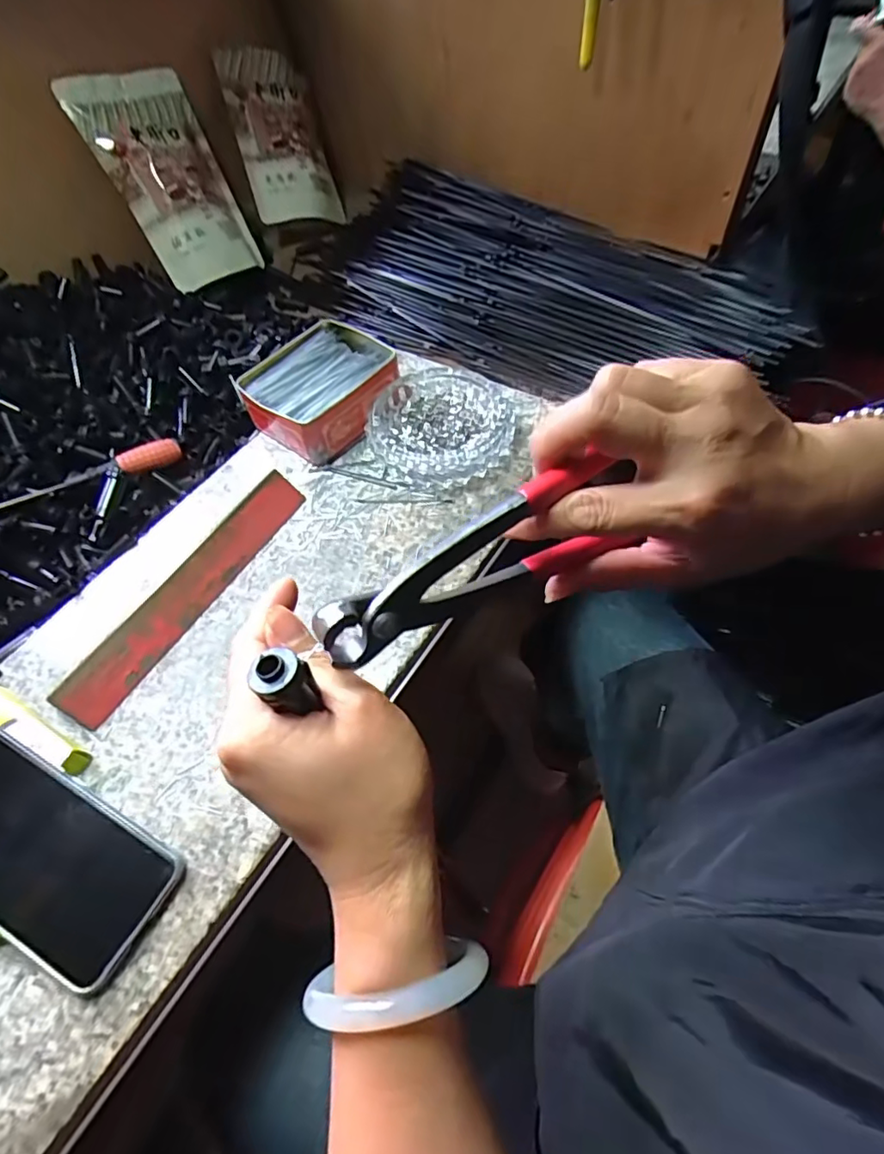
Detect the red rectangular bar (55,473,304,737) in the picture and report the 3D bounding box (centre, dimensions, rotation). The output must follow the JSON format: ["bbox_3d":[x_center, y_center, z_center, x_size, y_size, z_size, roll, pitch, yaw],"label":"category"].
[{"bbox_3d":[-0.188,0.006,0.426,0.027,0.026,0.227,25,62,20],"label":"red rectangular bar"}]

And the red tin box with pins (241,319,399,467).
[{"bbox_3d":[-0.109,-0.173,0.526,0.108,0.048,0.128,34,65,24],"label":"red tin box with pins"}]

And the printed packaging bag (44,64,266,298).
[{"bbox_3d":[-0.296,-0.443,0.636,0.130,0.209,0.031,-44,23,-31],"label":"printed packaging bag"}]

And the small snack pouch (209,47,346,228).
[{"bbox_3d":[-0.200,-0.549,0.713,0.116,0.183,0.027,-23,15,-28],"label":"small snack pouch"}]

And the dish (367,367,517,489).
[{"bbox_3d":[-0.004,-0.128,0.495,0.122,0.032,0.113,-2,56,3],"label":"dish"}]

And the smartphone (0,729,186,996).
[{"bbox_3d":[-0.230,0.156,0.324,0.154,0.008,0.076,28,65,10],"label":"smartphone"}]

